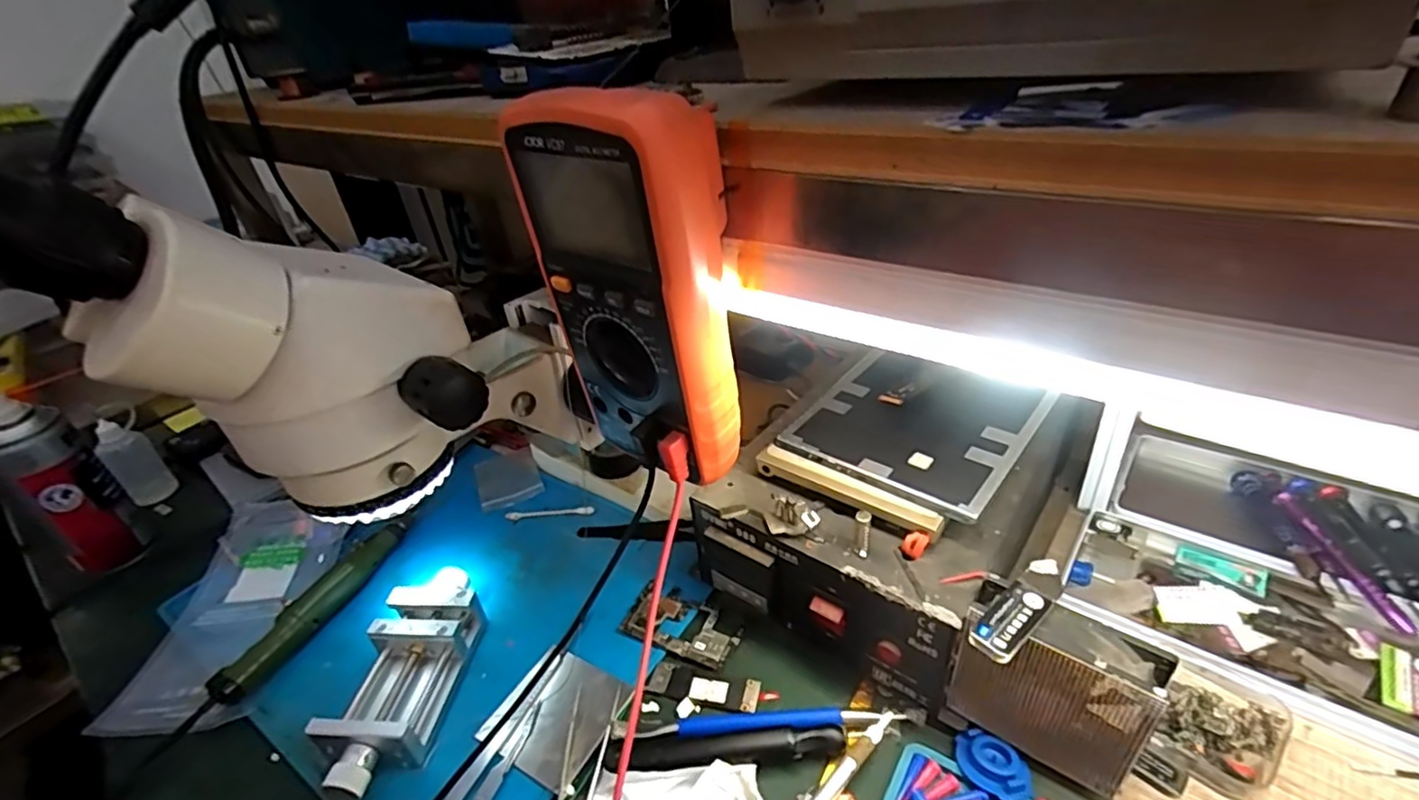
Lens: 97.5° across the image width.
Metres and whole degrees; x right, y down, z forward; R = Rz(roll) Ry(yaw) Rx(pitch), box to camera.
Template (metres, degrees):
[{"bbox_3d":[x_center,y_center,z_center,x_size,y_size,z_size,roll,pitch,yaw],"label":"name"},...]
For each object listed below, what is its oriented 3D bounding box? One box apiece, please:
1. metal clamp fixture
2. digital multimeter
[{"bbox_3d":[-0.182,0.163,0.376,0.054,0.032,0.135,-2,34,7],"label":"metal clamp fixture"},{"bbox_3d":[-0.031,-0.045,0.281,0.087,0.166,0.049,23,44,37],"label":"digital multimeter"}]

